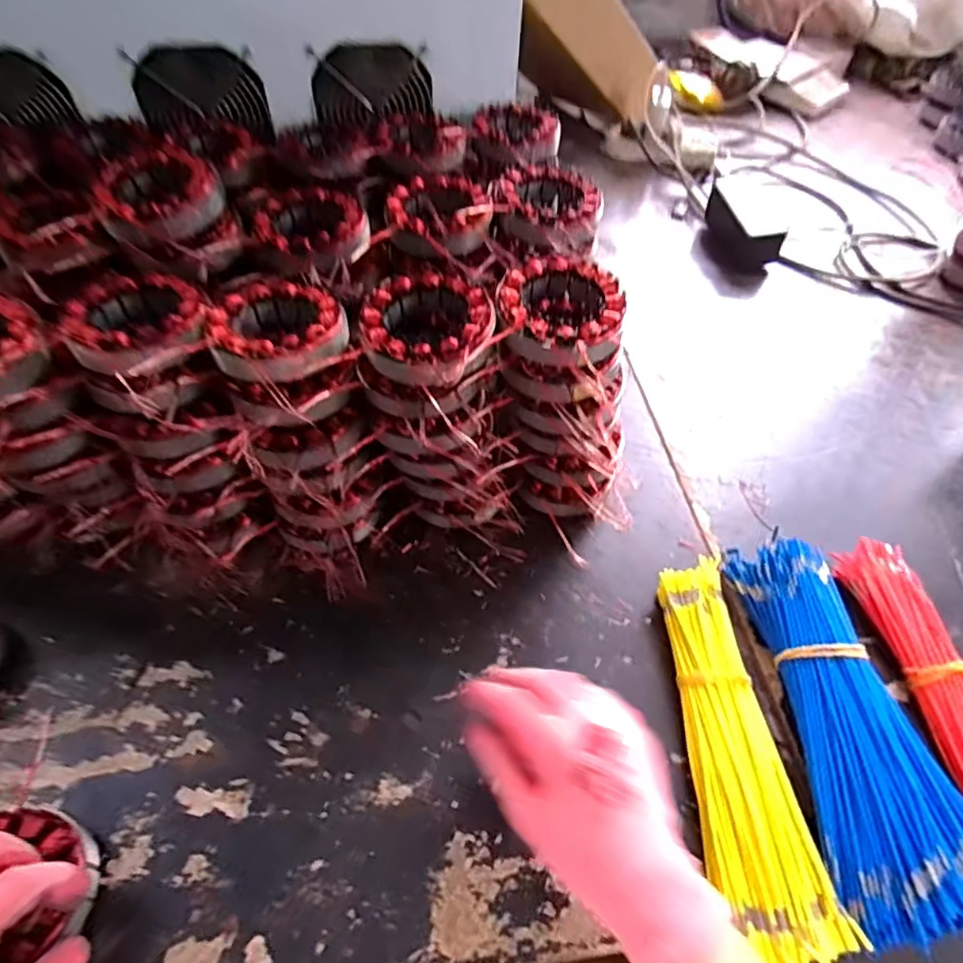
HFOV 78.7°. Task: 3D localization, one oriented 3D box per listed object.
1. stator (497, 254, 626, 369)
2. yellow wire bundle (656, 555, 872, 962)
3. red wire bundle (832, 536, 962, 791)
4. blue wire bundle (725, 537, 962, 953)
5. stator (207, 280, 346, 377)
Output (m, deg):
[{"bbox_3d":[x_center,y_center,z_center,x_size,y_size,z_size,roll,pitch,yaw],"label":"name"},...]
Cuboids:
[{"bbox_3d":[0.054,-0.117,0.398,0.082,0.025,0.090,12,53,6],"label":"stator"},{"bbox_3d":[0.164,0.169,0.389,0.064,0.032,0.240,-2,53,-5],"label":"yellow wire bundle"},{"bbox_3d":[0.329,0.156,0.408,0.061,0.022,0.246,-5,53,-6],"label":"red wire bundle"},{"bbox_3d":[0.246,0.152,0.395,0.091,0.042,0.240,-4,53,-6],"label":"blue wire bundle"},{"bbox_3d":[-0.131,-0.096,0.383,0.081,0.031,0.096,4,53,0],"label":"stator"}]

